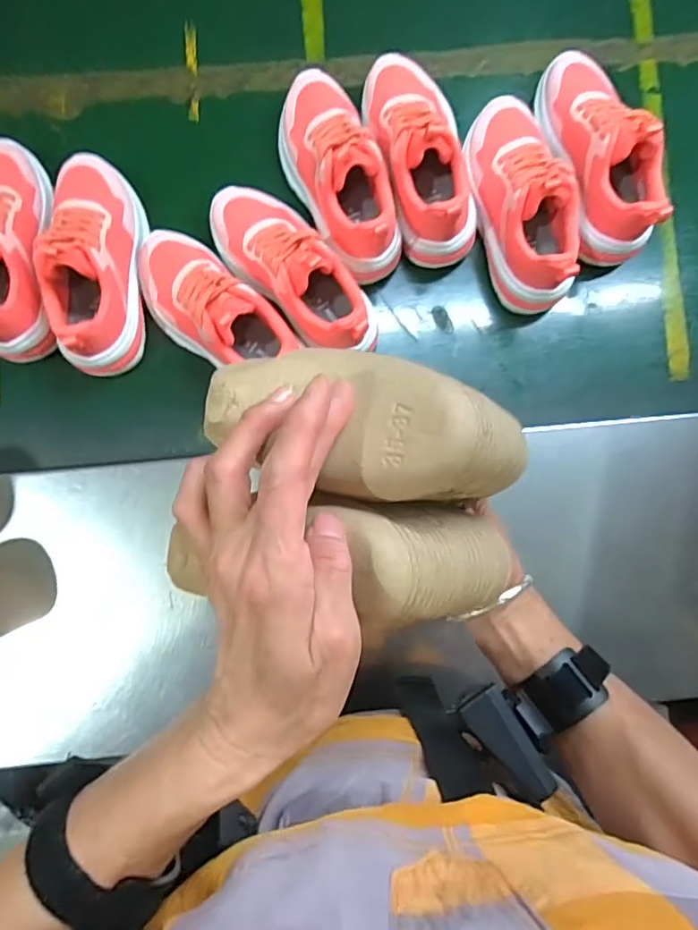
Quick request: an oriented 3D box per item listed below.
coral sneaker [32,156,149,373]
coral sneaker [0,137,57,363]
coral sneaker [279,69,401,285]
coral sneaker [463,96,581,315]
[{"bbox_3d":[-0.233,-0.191,0.528,0.076,0.101,0.201,0,86,-3],"label":"coral sneaker"},{"bbox_3d":[-0.319,-0.203,0.527,0.068,0.099,0.203,-5,86,-3],"label":"coral sneaker"},{"bbox_3d":[-0.010,-0.278,0.530,0.072,0.084,0.201,-23,87,-4],"label":"coral sneaker"},{"bbox_3d":[0.161,-0.249,0.534,0.074,0.099,0.197,-7,86,-3],"label":"coral sneaker"}]

